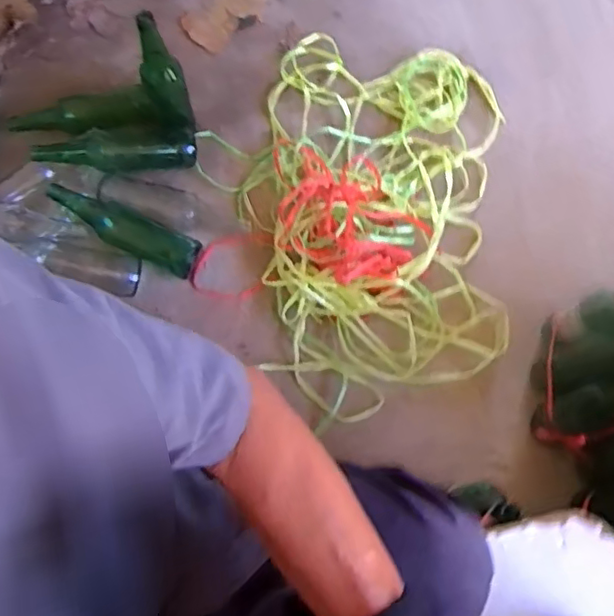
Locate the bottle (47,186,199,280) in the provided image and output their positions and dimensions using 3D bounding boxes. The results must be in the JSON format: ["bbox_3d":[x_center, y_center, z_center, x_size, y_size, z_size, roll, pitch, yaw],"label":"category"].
[{"bbox_3d":[-0.298,-0.129,0.979,0.267,0.059,0.071,23,72,7],"label":"bottle"}]

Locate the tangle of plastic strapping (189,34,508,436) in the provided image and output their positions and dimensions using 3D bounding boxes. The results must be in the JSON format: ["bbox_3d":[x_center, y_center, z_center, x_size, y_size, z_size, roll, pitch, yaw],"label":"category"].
[{"bbox_3d":[0.080,-0.185,0.995,0.504,0.091,0.667,6,71,2],"label":"tangle of plastic strapping"}]

